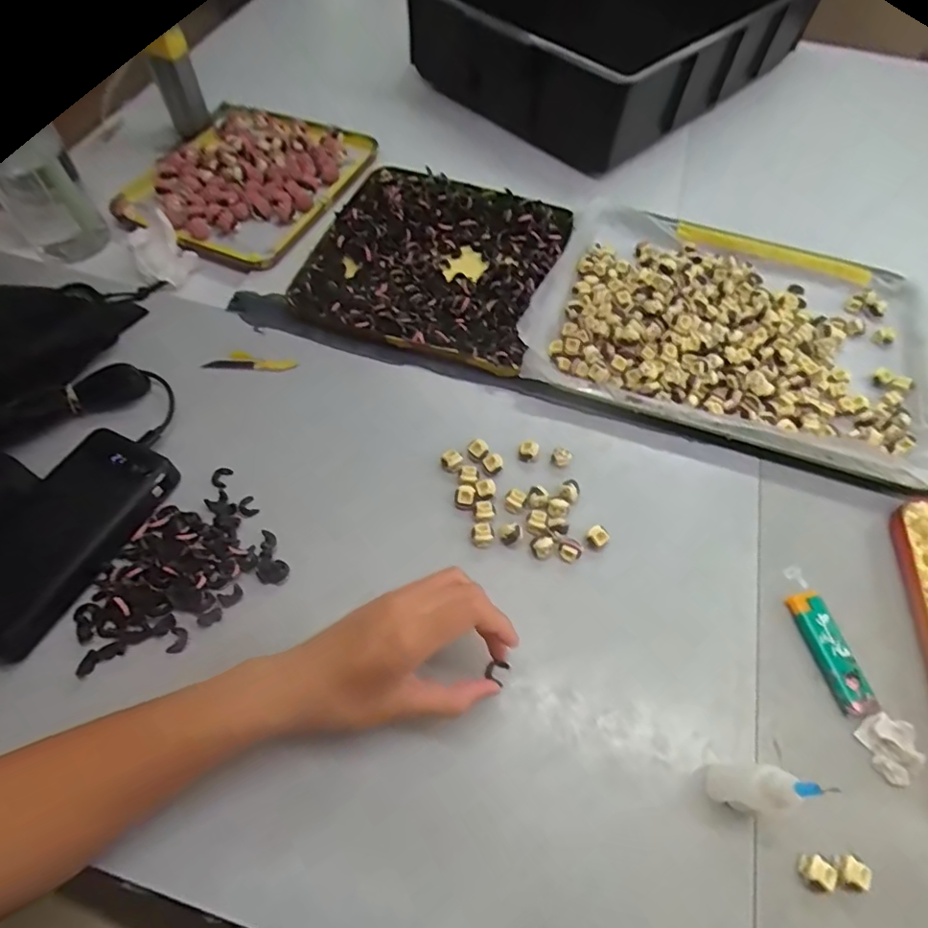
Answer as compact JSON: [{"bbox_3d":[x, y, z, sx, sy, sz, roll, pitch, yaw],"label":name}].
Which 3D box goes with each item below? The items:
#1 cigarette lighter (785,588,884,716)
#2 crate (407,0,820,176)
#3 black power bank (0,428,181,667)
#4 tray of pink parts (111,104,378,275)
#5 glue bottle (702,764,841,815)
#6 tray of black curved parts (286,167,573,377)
[{"bbox_3d":[0.249,0.127,0.371,0.026,0.010,0.081,-9,60,-6],"label":"cigarette lighter"},{"bbox_3d":[0.191,-0.540,0.689,0.446,0.133,0.285,-38,67,-22],"label":"crate"},{"bbox_3d":[-0.282,0.048,0.381,0.082,0.019,0.156,27,63,14],"label":"black power bank"},{"bbox_3d":[-0.248,-0.330,0.610,0.231,0.032,0.240,25,62,13],"label":"tray of pink parts"},{"bbox_3d":[0.159,0.176,0.296,0.027,0.081,0.022,2,60,0],"label":"glue bottle"},{"bbox_3d":[-0.027,-0.211,0.536,0.226,0.027,0.230,17,61,9],"label":"tray of black curved parts"}]

